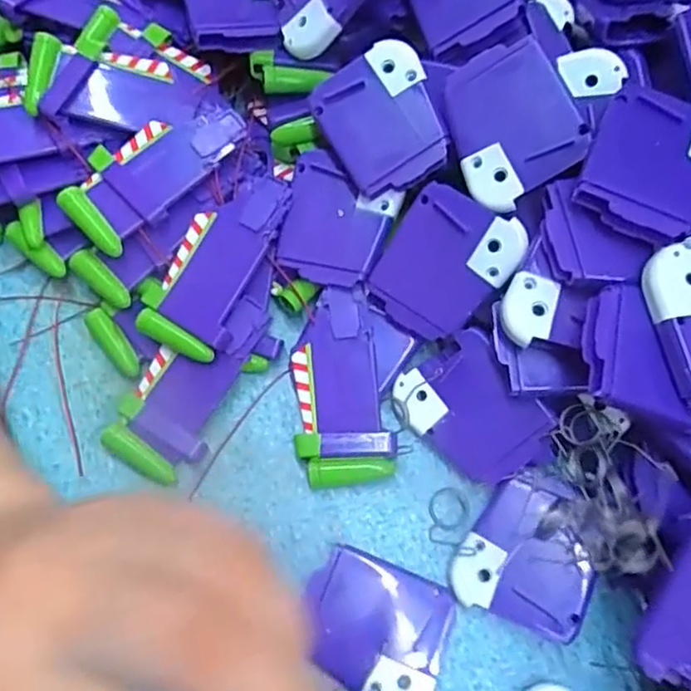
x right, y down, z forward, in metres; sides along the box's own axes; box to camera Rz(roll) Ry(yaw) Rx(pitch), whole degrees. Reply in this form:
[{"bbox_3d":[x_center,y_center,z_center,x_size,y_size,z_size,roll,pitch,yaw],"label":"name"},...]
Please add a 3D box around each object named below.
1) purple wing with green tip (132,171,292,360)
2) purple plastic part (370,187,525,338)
[{"bbox_3d":[-0.061,-0.039,0.285,0.043,0.009,0.088,22,81,11],"label":"purple wing with green tip"},{"bbox_3d":[0.042,-0.035,0.272,0.050,0.004,0.061,38,109,7],"label":"purple plastic part"}]

